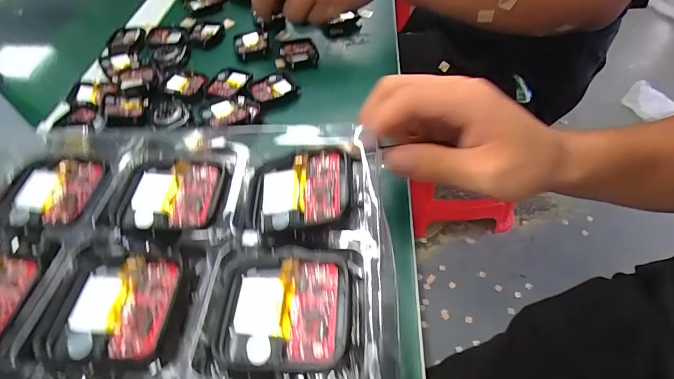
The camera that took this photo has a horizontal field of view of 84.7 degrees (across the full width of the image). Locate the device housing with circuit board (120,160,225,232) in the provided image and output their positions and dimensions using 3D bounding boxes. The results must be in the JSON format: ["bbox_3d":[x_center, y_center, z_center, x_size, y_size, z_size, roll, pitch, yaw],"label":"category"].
[{"bbox_3d":[-0.069,0.002,0.156,0.037,0.004,0.035,3,52,7],"label":"device housing with circuit board"}]

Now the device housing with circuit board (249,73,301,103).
[{"bbox_3d":[-0.060,-0.096,0.351,0.043,0.006,0.035,-23,53,-13],"label":"device housing with circuit board"}]

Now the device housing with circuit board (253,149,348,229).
[{"bbox_3d":[-0.015,0.000,0.149,0.040,0.006,0.034,-9,56,16],"label":"device housing with circuit board"}]

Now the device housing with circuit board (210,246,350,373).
[{"bbox_3d":[-0.018,0.038,0.121,0.043,0.007,0.038,0,51,5],"label":"device housing with circuit board"}]

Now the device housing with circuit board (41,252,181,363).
[{"bbox_3d":[-0.073,0.037,0.123,0.037,0.004,0.036,1,51,6],"label":"device housing with circuit board"}]

